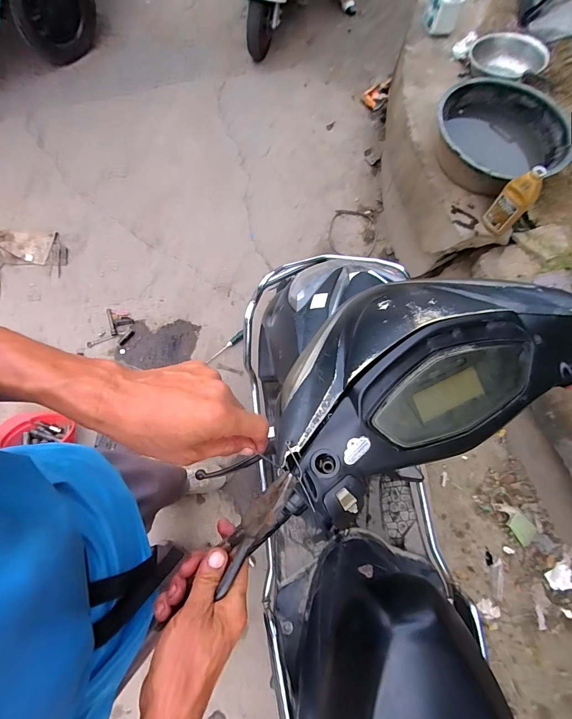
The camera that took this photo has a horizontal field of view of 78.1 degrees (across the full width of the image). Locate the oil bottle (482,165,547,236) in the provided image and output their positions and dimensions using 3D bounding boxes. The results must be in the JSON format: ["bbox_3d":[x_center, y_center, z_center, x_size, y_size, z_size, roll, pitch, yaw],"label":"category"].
[{"bbox_3d":[0.694,-0.478,1.088,0.052,0.231,0.093,-37,78,-15],"label":"oil bottle"}]

